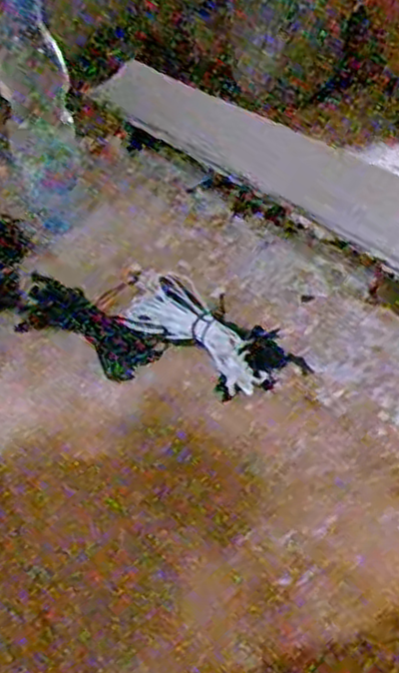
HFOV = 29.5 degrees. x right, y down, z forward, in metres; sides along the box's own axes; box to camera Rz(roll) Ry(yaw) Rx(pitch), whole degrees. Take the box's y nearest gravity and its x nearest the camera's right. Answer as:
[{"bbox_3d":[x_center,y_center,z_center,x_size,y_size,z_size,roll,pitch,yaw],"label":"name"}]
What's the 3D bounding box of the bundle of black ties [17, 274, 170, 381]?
[{"bbox_3d":[-0.094,-0.005,0.641,0.126,0.030,0.043,29,46,14],"label":"bundle of black ties"}]

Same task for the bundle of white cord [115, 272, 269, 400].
[{"bbox_3d":[-0.002,-0.002,0.614,0.131,0.055,0.048,26,46,30],"label":"bundle of white cord"}]

